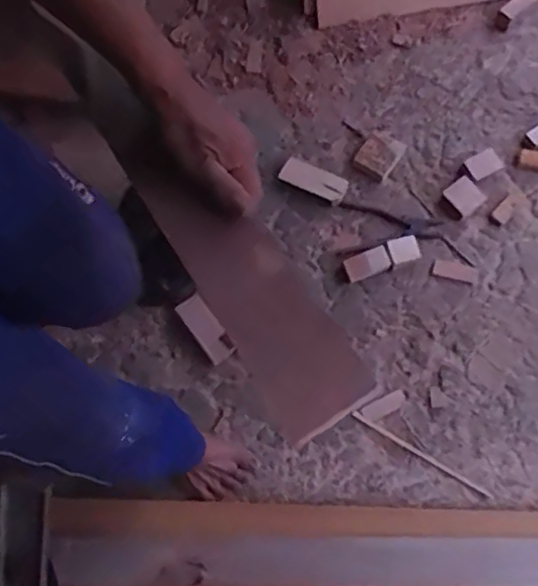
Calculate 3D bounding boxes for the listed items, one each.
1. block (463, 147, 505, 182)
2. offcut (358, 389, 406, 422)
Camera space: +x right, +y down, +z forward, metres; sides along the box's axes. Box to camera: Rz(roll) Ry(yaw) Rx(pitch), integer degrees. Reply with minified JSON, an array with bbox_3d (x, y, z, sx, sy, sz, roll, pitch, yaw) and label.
[{"bbox_3d":[0.403,-0.241,1.235,0.059,0.014,0.047,-25,70,-7],"label":"block"},{"bbox_3d":[0.197,0.195,1.140,0.081,0.007,0.031,-27,71,-7],"label":"offcut"}]

